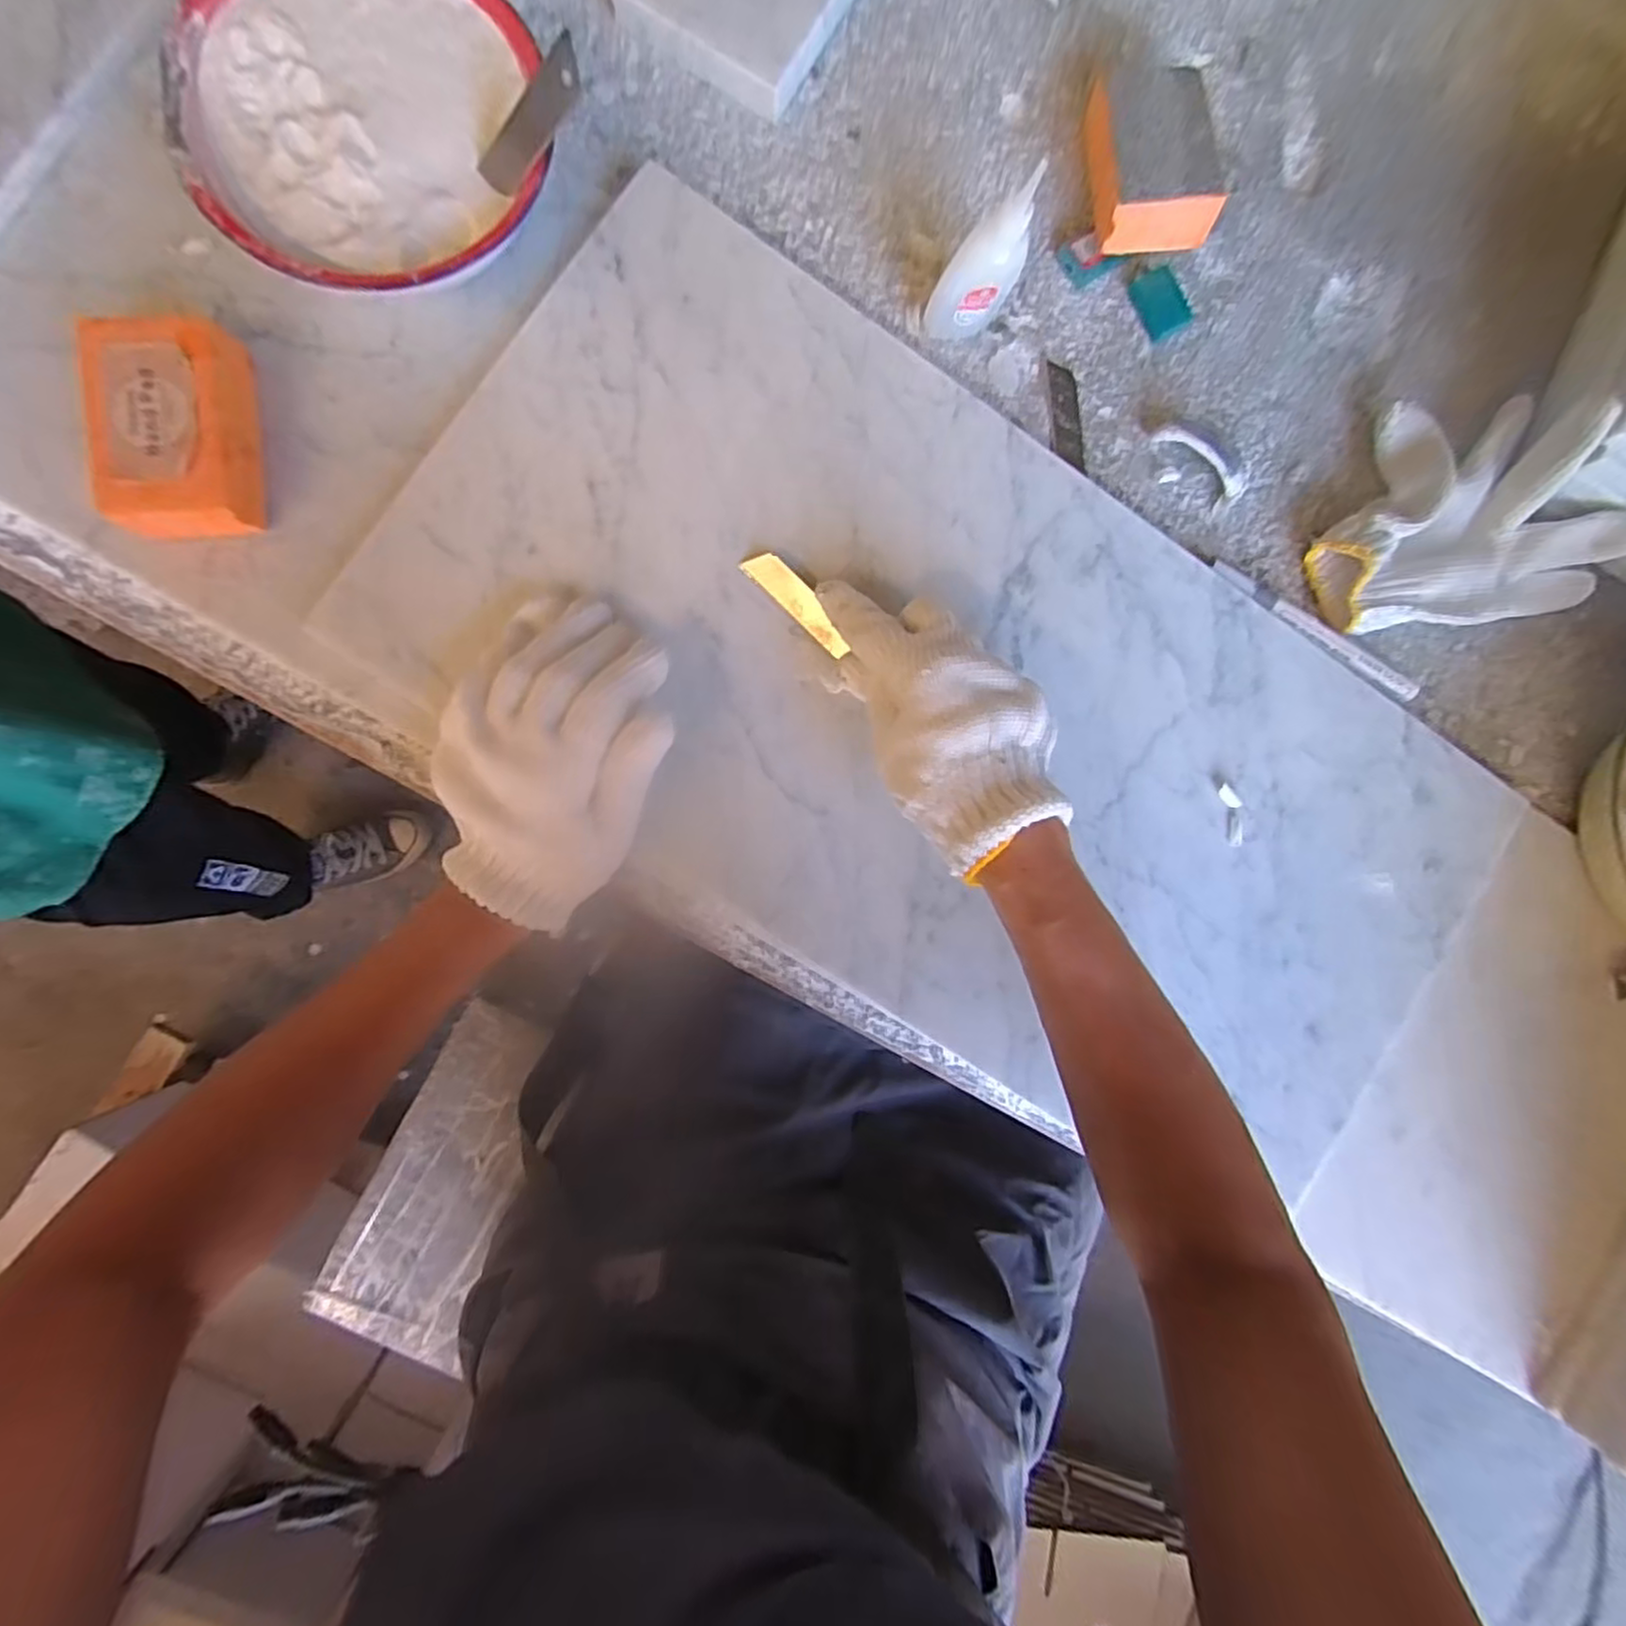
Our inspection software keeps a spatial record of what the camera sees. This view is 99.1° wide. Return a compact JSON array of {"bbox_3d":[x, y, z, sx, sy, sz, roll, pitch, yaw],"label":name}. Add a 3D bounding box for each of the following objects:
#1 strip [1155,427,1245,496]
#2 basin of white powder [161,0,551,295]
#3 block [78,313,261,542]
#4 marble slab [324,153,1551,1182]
[{"bbox_3d":[0.225,-0.205,0.402,0.059,0.016,0.011,30,87,-3],"label":"strip"},{"bbox_3d":[-0.212,-0.322,0.337,0.155,0.047,0.167,0,88,-4],"label":"basin of white powder"},{"bbox_3d":[-0.302,-0.179,0.330,0.059,0.034,0.094,-4,89,-4],"label":"block"},{"bbox_3d":[0.086,-0.041,0.387,0.607,0.024,0.329,35,85,-5],"label":"marble slab"}]

